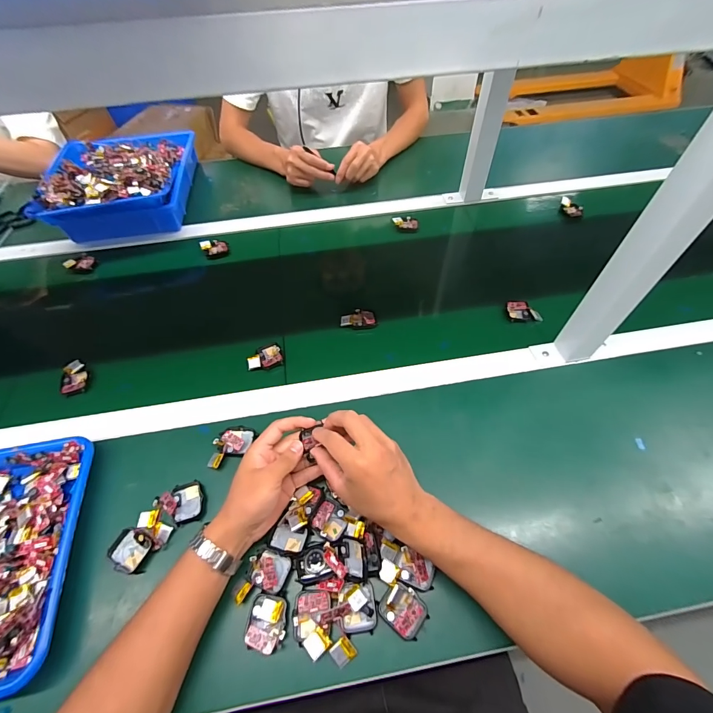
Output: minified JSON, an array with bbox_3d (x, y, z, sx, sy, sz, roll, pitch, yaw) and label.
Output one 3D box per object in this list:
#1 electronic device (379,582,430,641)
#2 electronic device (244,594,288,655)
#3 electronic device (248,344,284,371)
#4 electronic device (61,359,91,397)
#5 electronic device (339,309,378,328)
[{"bbox_3d":[0.049,0.260,0.366,0.044,0.024,0.037,35,63,23],"label":"electronic device"},{"bbox_3d":[-0.092,0.272,0.364,0.038,0.015,0.047,2,55,4],"label":"electronic device"},{"bbox_3d":[-0.143,0.002,0.557,0.052,0.014,0.045,-12,55,-6],"label":"electronic device"},{"bbox_3d":[-0.427,0.029,0.541,0.037,0.015,0.060,-26,58,-15],"label":"electronic device"},{"bbox_3d":[0.003,-0.063,0.594,0.058,0.011,0.035,-7,55,-2],"label":"electronic device"}]

